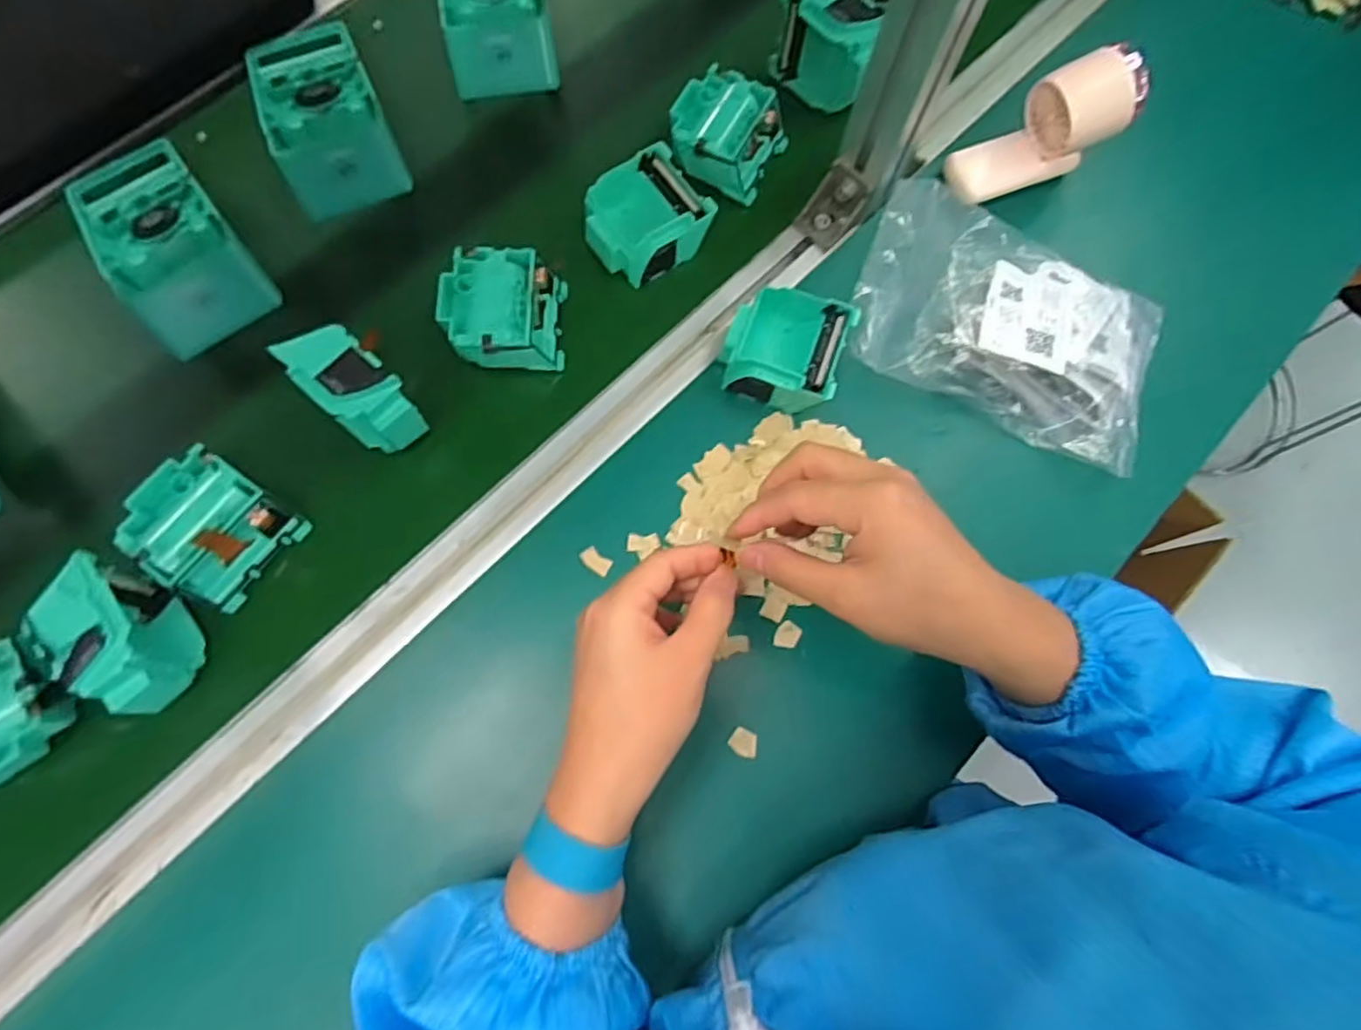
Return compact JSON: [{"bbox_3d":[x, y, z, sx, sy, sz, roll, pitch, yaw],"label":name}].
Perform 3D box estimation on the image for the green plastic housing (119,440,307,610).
[{"bbox_3d":[-0.292,0.008,0.430,0.077,0.045,0.072,34,75,6],"label":"green plastic housing"}]

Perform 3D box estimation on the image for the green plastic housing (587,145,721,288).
[{"bbox_3d":[-0.027,-0.219,0.514,0.085,0.041,0.078,-27,77,-11],"label":"green plastic housing"}]

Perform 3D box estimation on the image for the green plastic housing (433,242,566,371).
[{"bbox_3d":[-0.124,-0.140,0.487,0.083,0.047,0.081,0,75,-4],"label":"green plastic housing"}]

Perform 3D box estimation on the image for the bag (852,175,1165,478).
[{"bbox_3d":[0.230,-0.134,0.487,0.219,0.035,0.150,28,74,5],"label":"bag"}]

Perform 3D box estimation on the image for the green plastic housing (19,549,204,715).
[{"bbox_3d":[-0.317,0.072,0.396,0.043,0.080,0.084,-31,79,-11],"label":"green plastic housing"}]

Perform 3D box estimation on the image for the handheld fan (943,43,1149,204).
[{"bbox_3d":[0.262,-0.279,0.497,0.115,0.079,0.053,-14,73,-5],"label":"handheld fan"}]

